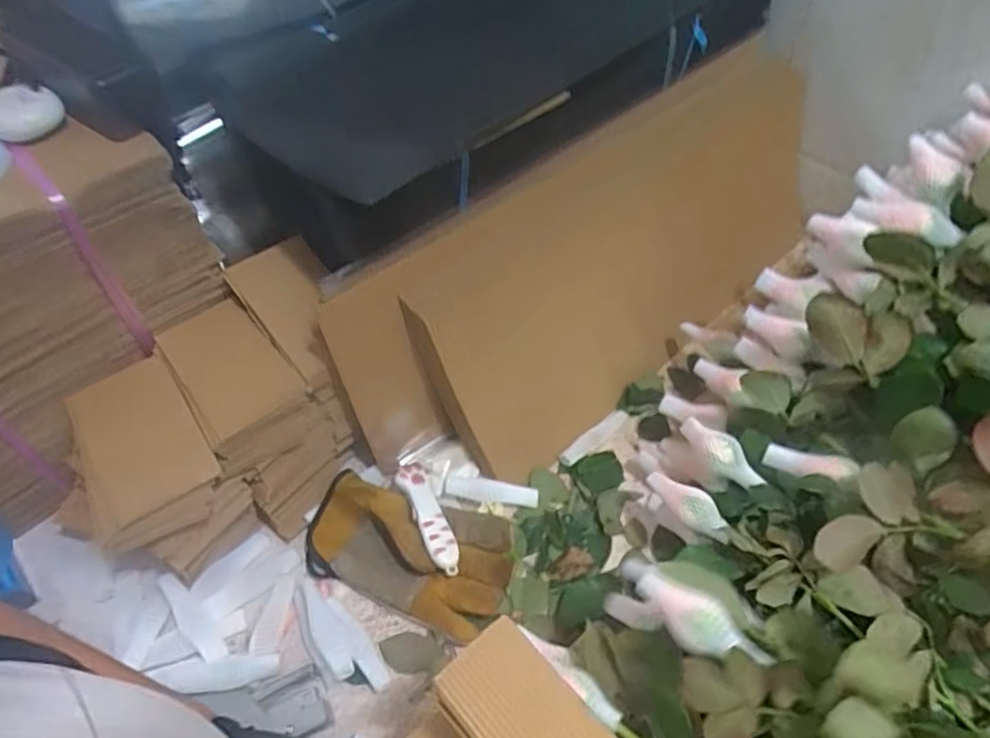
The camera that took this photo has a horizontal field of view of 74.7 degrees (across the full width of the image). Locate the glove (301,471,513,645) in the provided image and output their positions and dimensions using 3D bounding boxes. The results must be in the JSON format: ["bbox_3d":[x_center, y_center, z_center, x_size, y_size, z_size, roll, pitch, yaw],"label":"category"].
[{"bbox_3d":[-0.081,0.166,0.602,0.196,0.034,0.107,19,57,14],"label":"glove"}]

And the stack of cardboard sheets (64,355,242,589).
[{"bbox_3d":[-0.299,0.097,0.578,0.104,0.125,0.162,-31,60,-20],"label":"stack of cardboard sheets"}]

